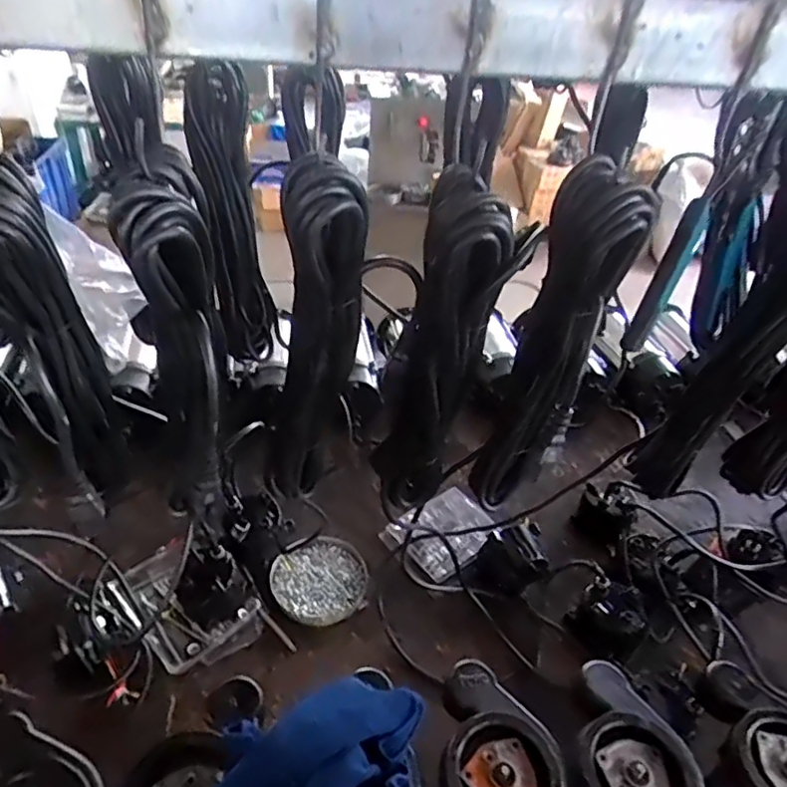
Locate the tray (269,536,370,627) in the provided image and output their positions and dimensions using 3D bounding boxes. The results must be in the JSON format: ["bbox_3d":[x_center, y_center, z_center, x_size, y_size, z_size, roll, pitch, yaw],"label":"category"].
[{"bbox_3d":[-0.110,0.282,0.933,0.141,0.016,0.141,3,38,-3],"label":"tray"}]

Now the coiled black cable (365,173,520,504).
[{"bbox_3d":[0.031,-0.008,0.506,0.079,0.332,0.061,4,38,-2],"label":"coiled black cable"}]

